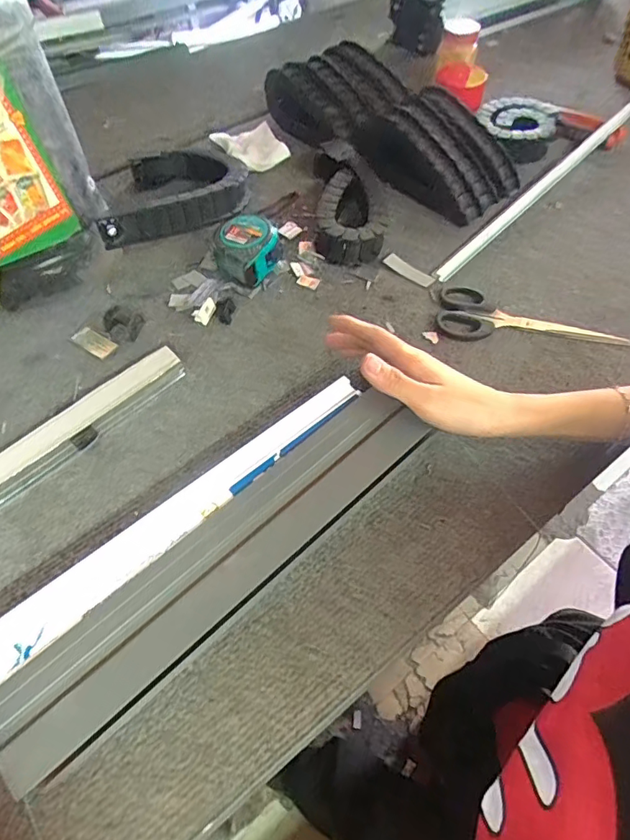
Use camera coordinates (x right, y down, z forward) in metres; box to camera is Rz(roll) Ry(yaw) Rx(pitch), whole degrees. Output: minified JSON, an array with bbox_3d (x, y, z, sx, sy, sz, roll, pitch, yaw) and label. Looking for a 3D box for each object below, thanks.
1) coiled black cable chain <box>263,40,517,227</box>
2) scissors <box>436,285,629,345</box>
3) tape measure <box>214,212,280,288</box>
[{"bbox_3d":[0.081,-0.343,0.582,0.319,0.073,0.135,34,64,19],"label":"coiled black cable chain"},{"bbox_3d":[0.203,-0.093,0.470,0.172,0.008,0.065,11,58,6],"label":"scissors"},{"bbox_3d":[-0.070,-0.167,0.493,0.063,0.042,0.064,16,59,9],"label":"tape measure"}]

